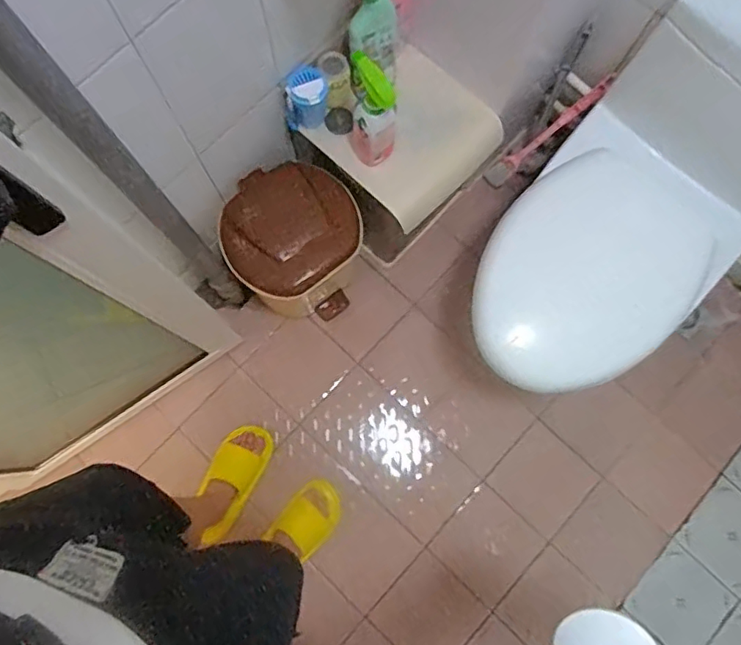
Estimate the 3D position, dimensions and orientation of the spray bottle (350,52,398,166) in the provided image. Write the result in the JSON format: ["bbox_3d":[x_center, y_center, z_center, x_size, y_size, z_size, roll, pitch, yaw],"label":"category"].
[{"bbox_3d":[0.006,-0.359,1.016,0.083,0.227,0.080,-2,81,-1],"label":"spray bottle"}]

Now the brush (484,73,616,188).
[{"bbox_3d":[0.417,-0.443,1.346,0.038,0.365,0.057,-12,72,-45],"label":"brush"}]

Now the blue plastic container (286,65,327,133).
[{"bbox_3d":[-0.121,-0.424,1.085,0.082,0.102,0.080,-7,81,-2],"label":"blue plastic container"}]

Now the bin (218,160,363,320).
[{"bbox_3d":[-0.163,-0.164,1.268,0.272,0.290,0.259,-35,83,-6],"label":"bin"}]

